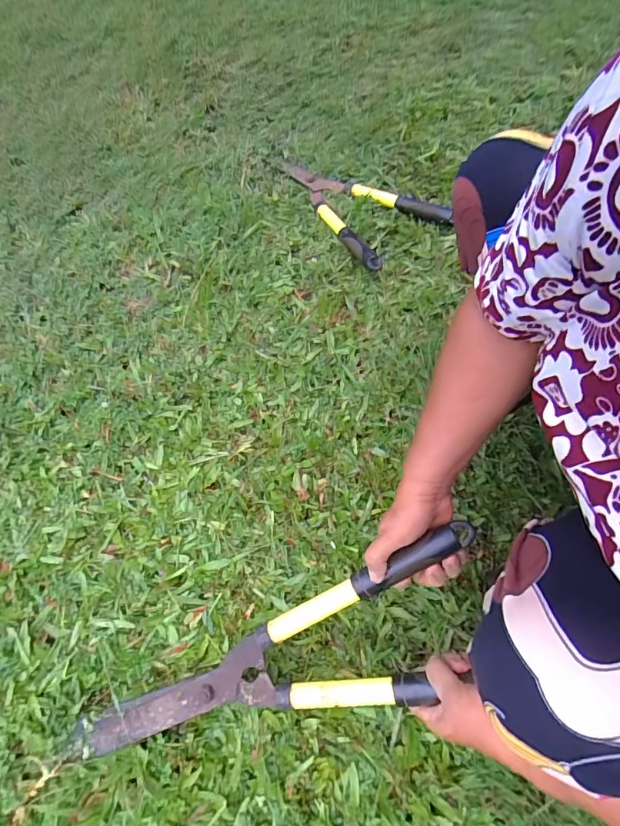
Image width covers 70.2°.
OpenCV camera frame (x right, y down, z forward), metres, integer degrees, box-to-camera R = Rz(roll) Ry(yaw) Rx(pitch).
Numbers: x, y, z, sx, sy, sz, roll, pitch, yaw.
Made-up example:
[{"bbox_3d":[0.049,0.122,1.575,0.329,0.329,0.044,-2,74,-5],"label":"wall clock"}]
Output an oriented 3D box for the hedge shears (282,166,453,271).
[{"bbox_3d":[0.119,-0.446,0.896,0.219,0.050,0.414,-23,63,-9],"label":"hedge shears"}]

